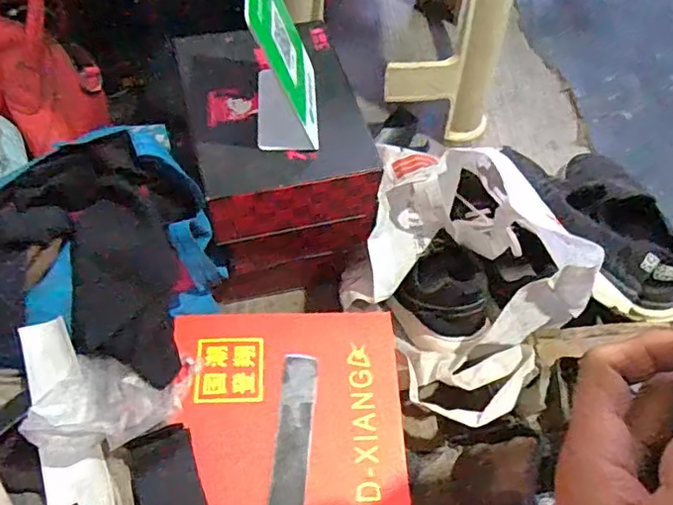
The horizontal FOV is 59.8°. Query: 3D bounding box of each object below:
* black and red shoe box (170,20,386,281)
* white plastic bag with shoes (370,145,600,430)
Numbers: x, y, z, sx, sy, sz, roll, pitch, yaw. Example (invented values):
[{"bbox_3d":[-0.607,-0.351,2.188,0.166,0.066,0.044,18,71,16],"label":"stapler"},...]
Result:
[{"bbox_3d":[-0.067,-0.107,0.632,0.177,0.154,0.218,-12,61,-11],"label":"black and red shoe box"},{"bbox_3d":[0.149,0.010,0.645,0.226,0.197,0.324,-4,60,-6],"label":"white plastic bag with shoes"}]

